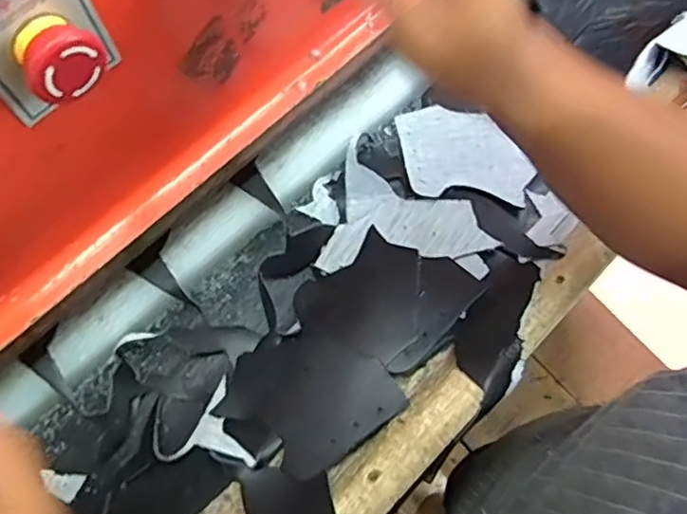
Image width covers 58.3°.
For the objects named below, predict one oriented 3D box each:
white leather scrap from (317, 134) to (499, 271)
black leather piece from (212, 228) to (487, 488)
[{"bbox_3d":[0.057,-0.029,0.523,0.134,0.027,0.110,15,71,6],"label":"white leather scrap"},{"bbox_3d":[0.005,0.066,0.478,0.114,0.022,0.195,37,74,13],"label":"black leather piece"}]

